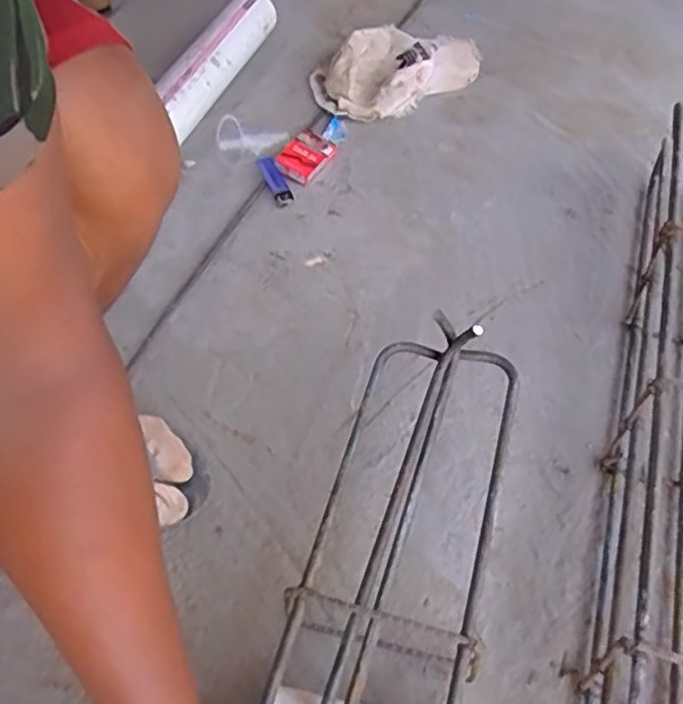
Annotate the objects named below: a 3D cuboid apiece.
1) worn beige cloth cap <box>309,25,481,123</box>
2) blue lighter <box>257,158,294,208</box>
[{"bbox_3d":[0.093,-0.473,1.122,0.311,0.054,0.183,-28,57,-20],"label":"worn beige cloth cap"},{"bbox_3d":[-0.093,-0.237,0.953,0.024,0.011,0.088,-21,68,-15],"label":"blue lighter"}]

